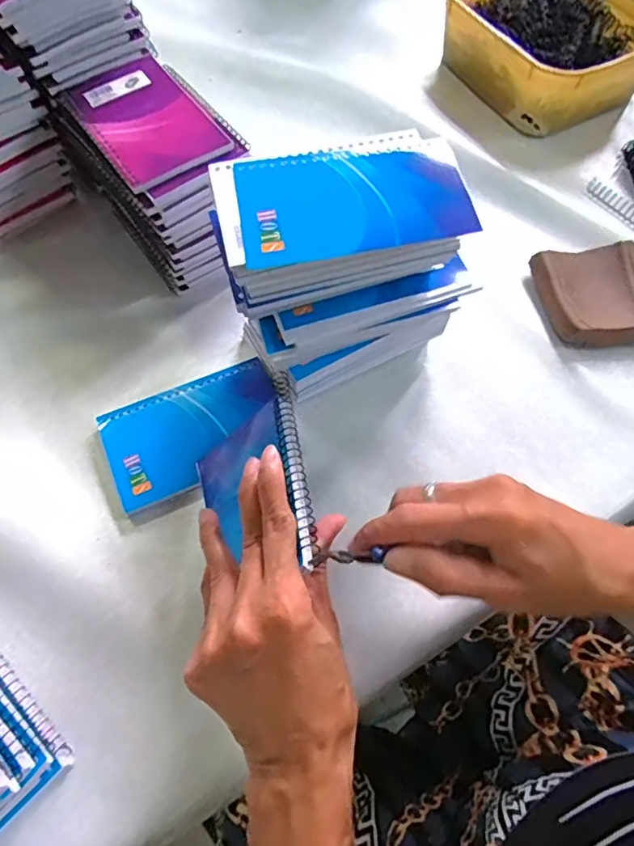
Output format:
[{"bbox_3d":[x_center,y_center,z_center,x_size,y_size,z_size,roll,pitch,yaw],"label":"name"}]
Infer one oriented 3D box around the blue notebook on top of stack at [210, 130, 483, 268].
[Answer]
[{"bbox_3d":[0.013,-0.129,0.309,0.136,0.008,0.092,-12,64,-5],"label":"blue notebook on top of stack"}]

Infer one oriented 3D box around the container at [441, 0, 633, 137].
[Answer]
[{"bbox_3d":[0.231,-0.393,0.550,0.161,0.064,0.204,-29,67,-12],"label":"container"}]

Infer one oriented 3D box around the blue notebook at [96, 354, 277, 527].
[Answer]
[{"bbox_3d":[-0.087,0.009,0.396,0.127,0.015,0.085,-23,66,-9],"label":"blue notebook"}]

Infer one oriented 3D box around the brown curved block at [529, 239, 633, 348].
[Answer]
[{"bbox_3d":[0.228,-0.102,0.438,0.083,0.021,0.094,-9,64,-3],"label":"brown curved block"}]

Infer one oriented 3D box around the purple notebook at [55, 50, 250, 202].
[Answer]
[{"bbox_3d":[-0.122,-0.225,0.404,0.090,0.014,0.133,-34,68,-14],"label":"purple notebook"}]

